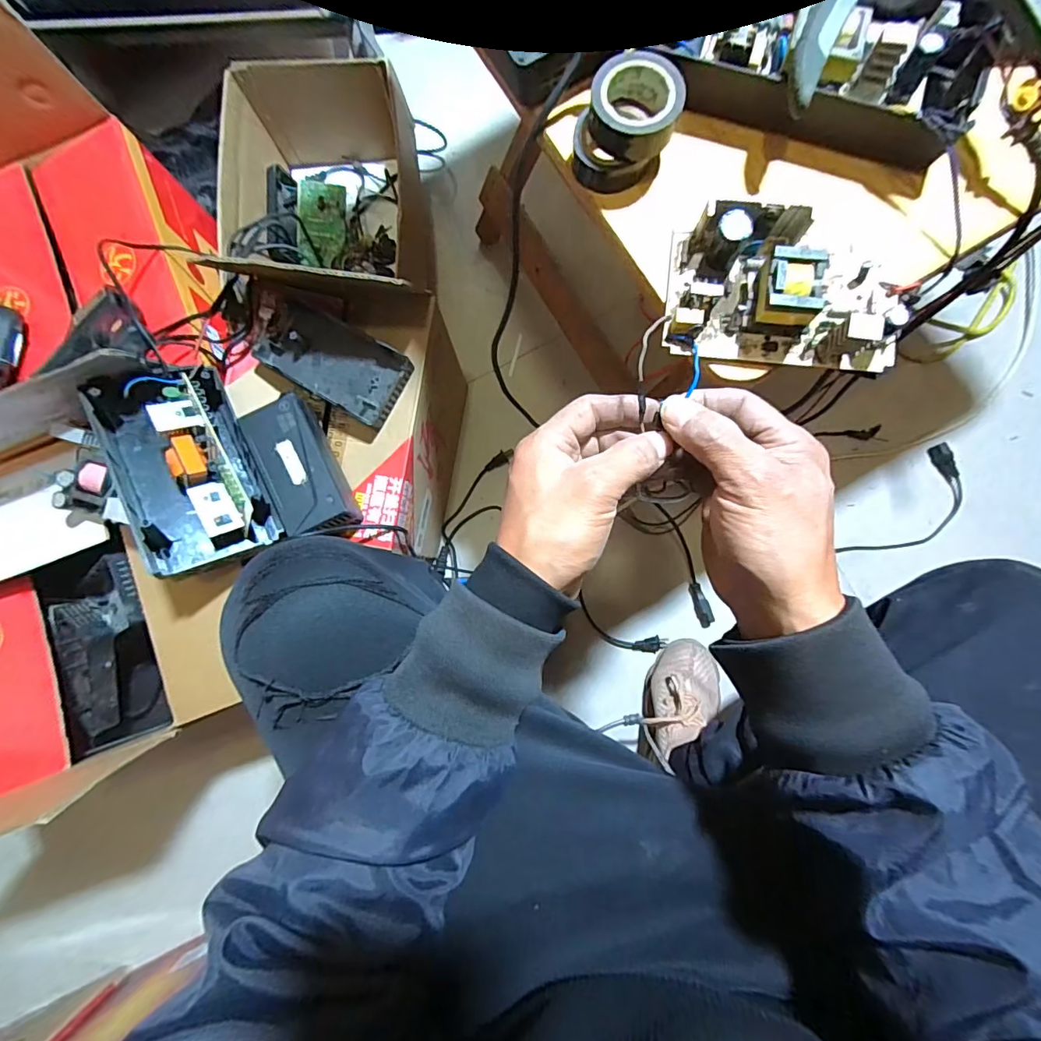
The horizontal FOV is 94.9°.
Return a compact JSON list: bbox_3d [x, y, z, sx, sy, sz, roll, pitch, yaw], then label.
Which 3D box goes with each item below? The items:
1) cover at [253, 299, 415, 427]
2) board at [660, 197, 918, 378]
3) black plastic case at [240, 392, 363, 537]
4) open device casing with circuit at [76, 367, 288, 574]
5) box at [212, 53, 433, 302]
[{"bbox_3d":[-0.218,-0.188,0.563,0.168,0.026,0.086,31,87,5],"label":"cover"},{"bbox_3d":[0.147,-0.126,0.257,0.125,0.032,0.074,9,85,4],"label":"board"},{"bbox_3d":[-0.242,-0.057,0.531,0.069,0.044,0.157,-27,84,0],"label":"black plastic case"},{"bbox_3d":[-0.350,-0.061,0.502,0.127,0.088,0.216,-23,82,-26],"label":"open device casing with circuit"},{"bbox_3d":[-0.294,-0.525,0.773,0.288,0.179,0.335,2,84,3],"label":"box"}]

